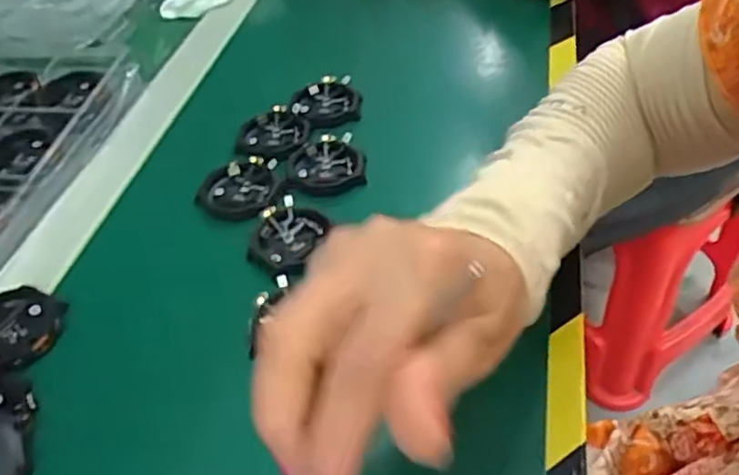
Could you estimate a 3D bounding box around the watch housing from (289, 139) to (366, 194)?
[{"bbox_3d":[-0.028,-0.048,0.433,0.049,0.012,0.047,-8,44,-2],"label":"watch housing"}]

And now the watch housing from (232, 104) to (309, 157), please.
[{"bbox_3d":[-0.067,-0.072,0.455,0.042,0.013,0.050,31,55,31],"label":"watch housing"}]

